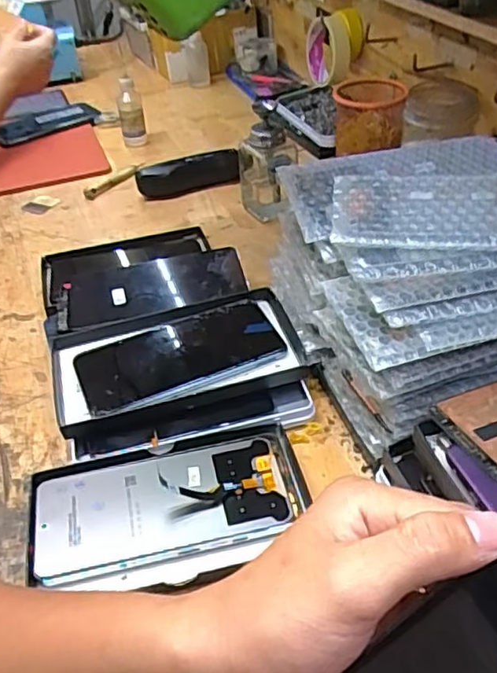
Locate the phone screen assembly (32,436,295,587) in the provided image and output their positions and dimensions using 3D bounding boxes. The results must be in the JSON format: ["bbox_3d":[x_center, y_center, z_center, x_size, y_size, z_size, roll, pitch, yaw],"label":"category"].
[{"bbox_3d":[-0.057,0.113,0.412,0.165,0.011,0.078,-12,45,-5],"label":"phone screen assembly"}]

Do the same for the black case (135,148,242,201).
[{"bbox_3d":[-0.075,-0.205,0.774,0.126,0.042,0.025,-10,41,-6],"label":"black case"}]

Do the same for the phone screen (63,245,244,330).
[{"bbox_3d":[-0.089,-0.048,0.568,0.167,0.010,0.080,-11,45,-4],"label":"phone screen"}]

